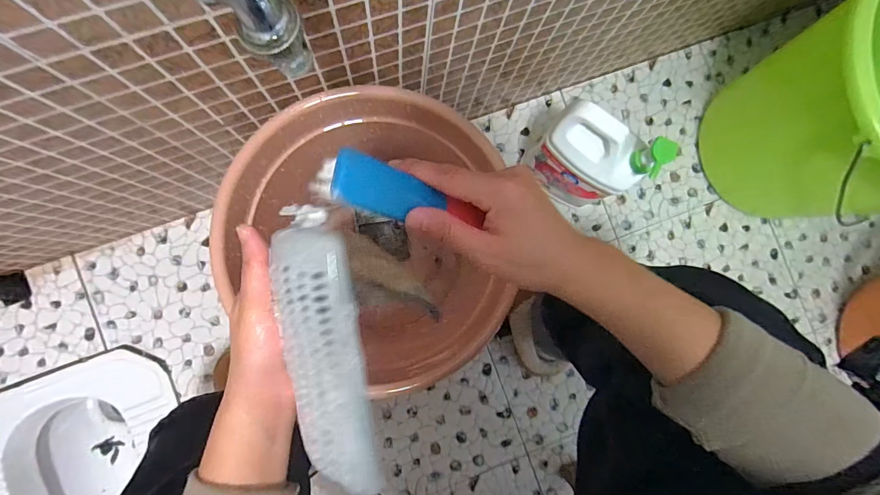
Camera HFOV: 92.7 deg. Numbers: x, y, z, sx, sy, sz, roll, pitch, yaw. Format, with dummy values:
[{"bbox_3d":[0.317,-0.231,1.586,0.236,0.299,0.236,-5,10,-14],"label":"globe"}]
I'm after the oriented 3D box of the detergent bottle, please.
[{"bbox_3d":[0.218,-0.135,0.651,0.143,0.252,0.076,38,84,-1],"label":"detergent bottle"}]

